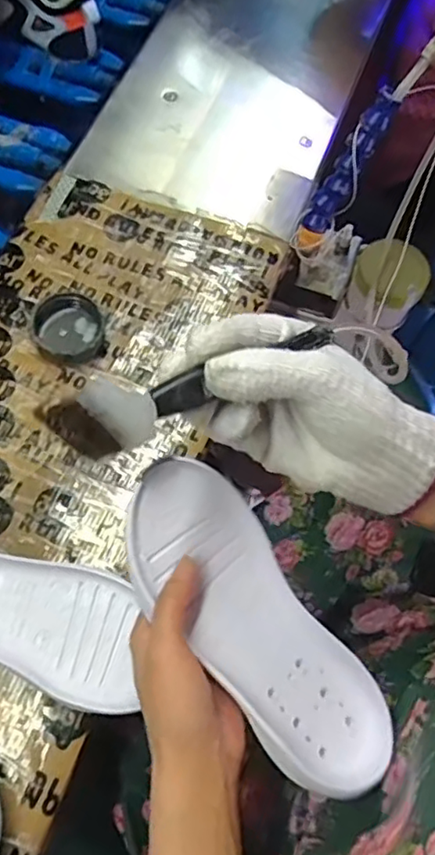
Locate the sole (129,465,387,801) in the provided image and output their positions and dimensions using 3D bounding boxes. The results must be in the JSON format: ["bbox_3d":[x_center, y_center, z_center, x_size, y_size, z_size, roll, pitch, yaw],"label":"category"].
[{"bbox_3d":[0.021,0.119,0.380,0.081,0.027,0.215,-34,82,-16],"label":"sole"}]

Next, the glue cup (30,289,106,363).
[{"bbox_3d":[-0.127,-0.086,0.525,0.058,0.021,0.067,-28,70,-14],"label":"glue cup"}]

